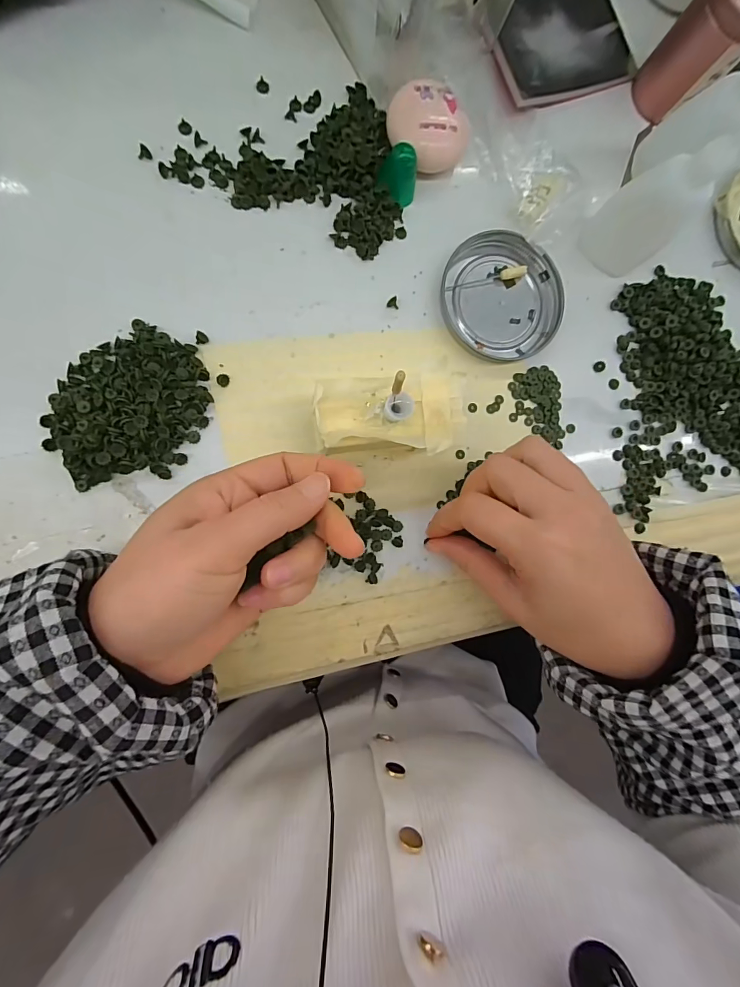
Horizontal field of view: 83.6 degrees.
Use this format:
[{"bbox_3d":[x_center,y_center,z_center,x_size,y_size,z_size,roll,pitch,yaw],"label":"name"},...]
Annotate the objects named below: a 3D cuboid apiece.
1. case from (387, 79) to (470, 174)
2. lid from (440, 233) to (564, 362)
[{"bbox_3d":[0.033,-0.215,0.245,0.047,0.020,0.038,43,83,-7],"label":"case"},{"bbox_3d":[0.084,-0.122,0.260,0.080,0.011,0.071,29,85,-8],"label":"lid"}]

